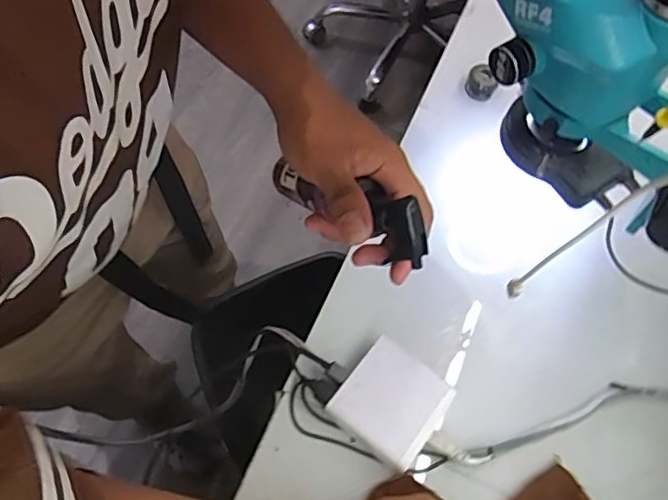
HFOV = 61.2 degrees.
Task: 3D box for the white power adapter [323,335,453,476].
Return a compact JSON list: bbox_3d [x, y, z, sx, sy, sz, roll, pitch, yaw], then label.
[{"bbox_3d":[0.049,0.140,0.517,0.090,0.049,0.087,36,68,13],"label":"white power adapter"}]

